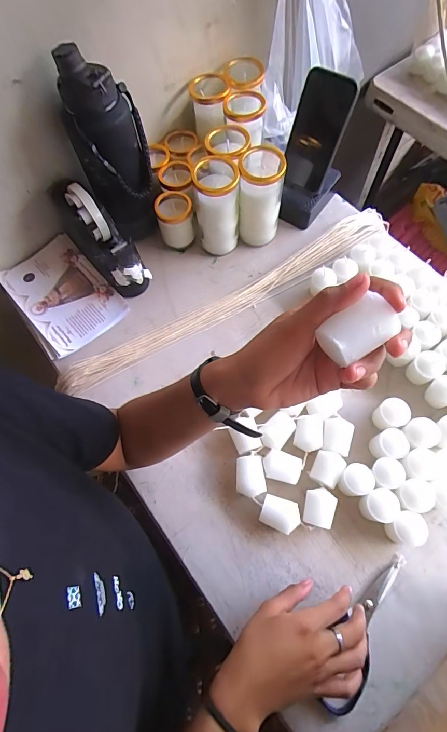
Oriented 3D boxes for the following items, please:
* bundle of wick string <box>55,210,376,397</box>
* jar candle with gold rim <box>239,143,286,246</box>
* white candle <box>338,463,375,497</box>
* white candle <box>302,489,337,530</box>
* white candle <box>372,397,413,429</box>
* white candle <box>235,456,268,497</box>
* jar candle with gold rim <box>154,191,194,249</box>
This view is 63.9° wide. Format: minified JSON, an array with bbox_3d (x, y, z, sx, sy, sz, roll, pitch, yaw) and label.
[{"bbox_3d":[0.020,-0.112,0.584,0.597,0.023,0.052,-30,69,-10],"label":"bundle of wick string"},{"bbox_3d":[0.059,-0.269,0.581,0.066,0.142,0.070,3,67,4],"label":"jar candle with gold rim"},{"bbox_3d":[0.168,0.147,0.460,0.036,0.034,0.038,-1,66,2],"label":"white candle"},{"bbox_3d":[0.119,0.178,0.454,0.038,0.031,0.047,16,68,9],"label":"white candle"},{"bbox_3d":[0.228,0.069,0.494,0.041,0.039,0.039,-33,69,-11],"label":"white candle"},{"bbox_3d":[0.035,0.146,0.473,0.038,0.029,0.050,-6,66,0],"label":"white candle"},{"bbox_3d":[-0.080,-0.245,0.613,0.059,0.080,0.062,-10,66,-2],"label":"jar candle with gold rim"}]

